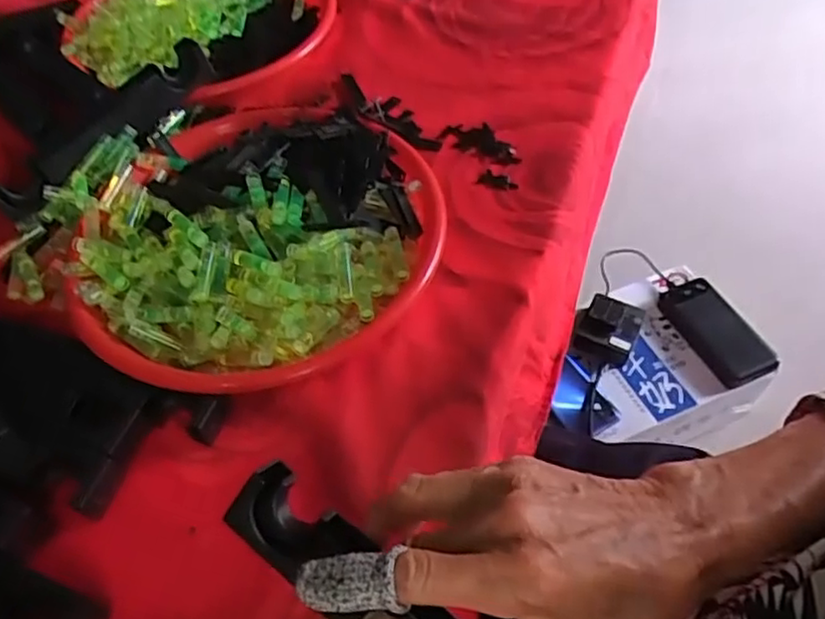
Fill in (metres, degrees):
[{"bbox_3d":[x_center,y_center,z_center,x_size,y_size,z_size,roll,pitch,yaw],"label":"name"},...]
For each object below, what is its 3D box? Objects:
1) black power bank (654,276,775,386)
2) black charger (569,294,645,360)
[{"bbox_3d":[0.384,0.024,0.857,0.069,0.012,0.157,-33,51,9],"label":"black power bank"},{"bbox_3d":[0.249,0.023,0.862,0.072,0.046,0.083,22,57,19],"label":"black charger"}]

